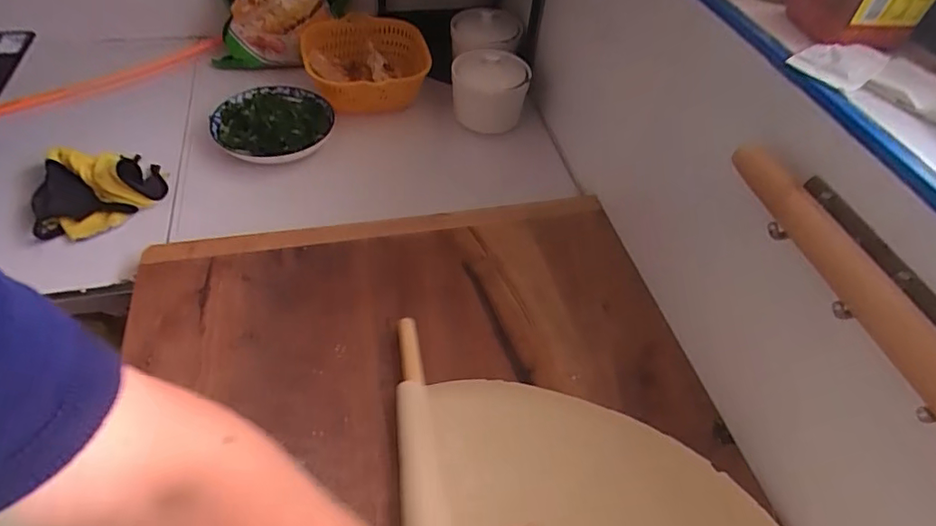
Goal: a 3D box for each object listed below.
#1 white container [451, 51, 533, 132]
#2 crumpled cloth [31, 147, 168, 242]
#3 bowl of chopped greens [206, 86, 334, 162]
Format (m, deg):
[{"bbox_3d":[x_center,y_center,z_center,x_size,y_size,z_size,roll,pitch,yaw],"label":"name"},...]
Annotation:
[{"bbox_3d":[0.037,-0.290,0.890,0.124,0.108,0.111,10,49,3],"label":"white container"},{"bbox_3d":[-0.488,-0.102,0.702,0.148,0.047,0.135,-11,51,-15],"label":"crumpled cloth"},{"bbox_3d":[-0.288,-0.217,0.807,0.156,0.053,0.164,3,49,-3],"label":"bowl of chopped greens"}]

